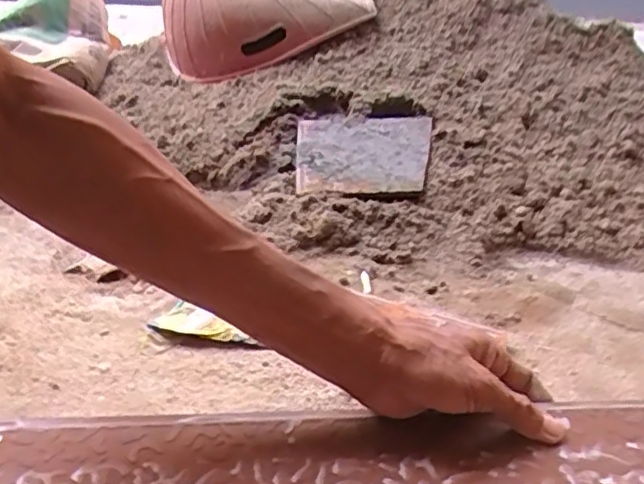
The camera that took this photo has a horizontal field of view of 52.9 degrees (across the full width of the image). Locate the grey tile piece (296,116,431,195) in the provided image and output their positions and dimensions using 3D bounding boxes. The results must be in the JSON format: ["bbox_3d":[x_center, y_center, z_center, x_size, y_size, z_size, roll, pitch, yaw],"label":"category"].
[{"bbox_3d":[0.059,-0.129,0.931,0.190,0.014,0.193,-1,44,3],"label":"grey tile piece"}]

